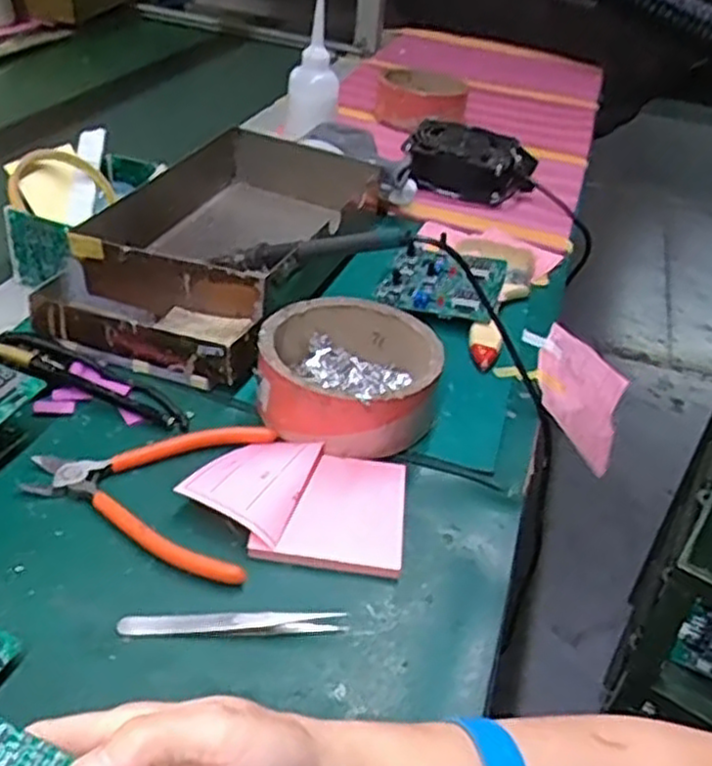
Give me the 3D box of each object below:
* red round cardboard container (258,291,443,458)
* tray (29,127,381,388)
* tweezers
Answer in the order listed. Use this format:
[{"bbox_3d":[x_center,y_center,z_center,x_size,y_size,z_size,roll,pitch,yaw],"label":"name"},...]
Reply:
[{"bbox_3d":[-0.005,-0.009,0.534,0.120,0.048,0.127,5,37,-4],"label":"red round cardboard container"},{"bbox_3d":[-0.104,-0.125,0.659,0.177,0.066,0.332,16,37,11],"label":"tray"},{"bbox_3d":[-0.062,0.122,0.394,0.113,0.011,0.011,3,37,-7],"label":"tweezers"}]

